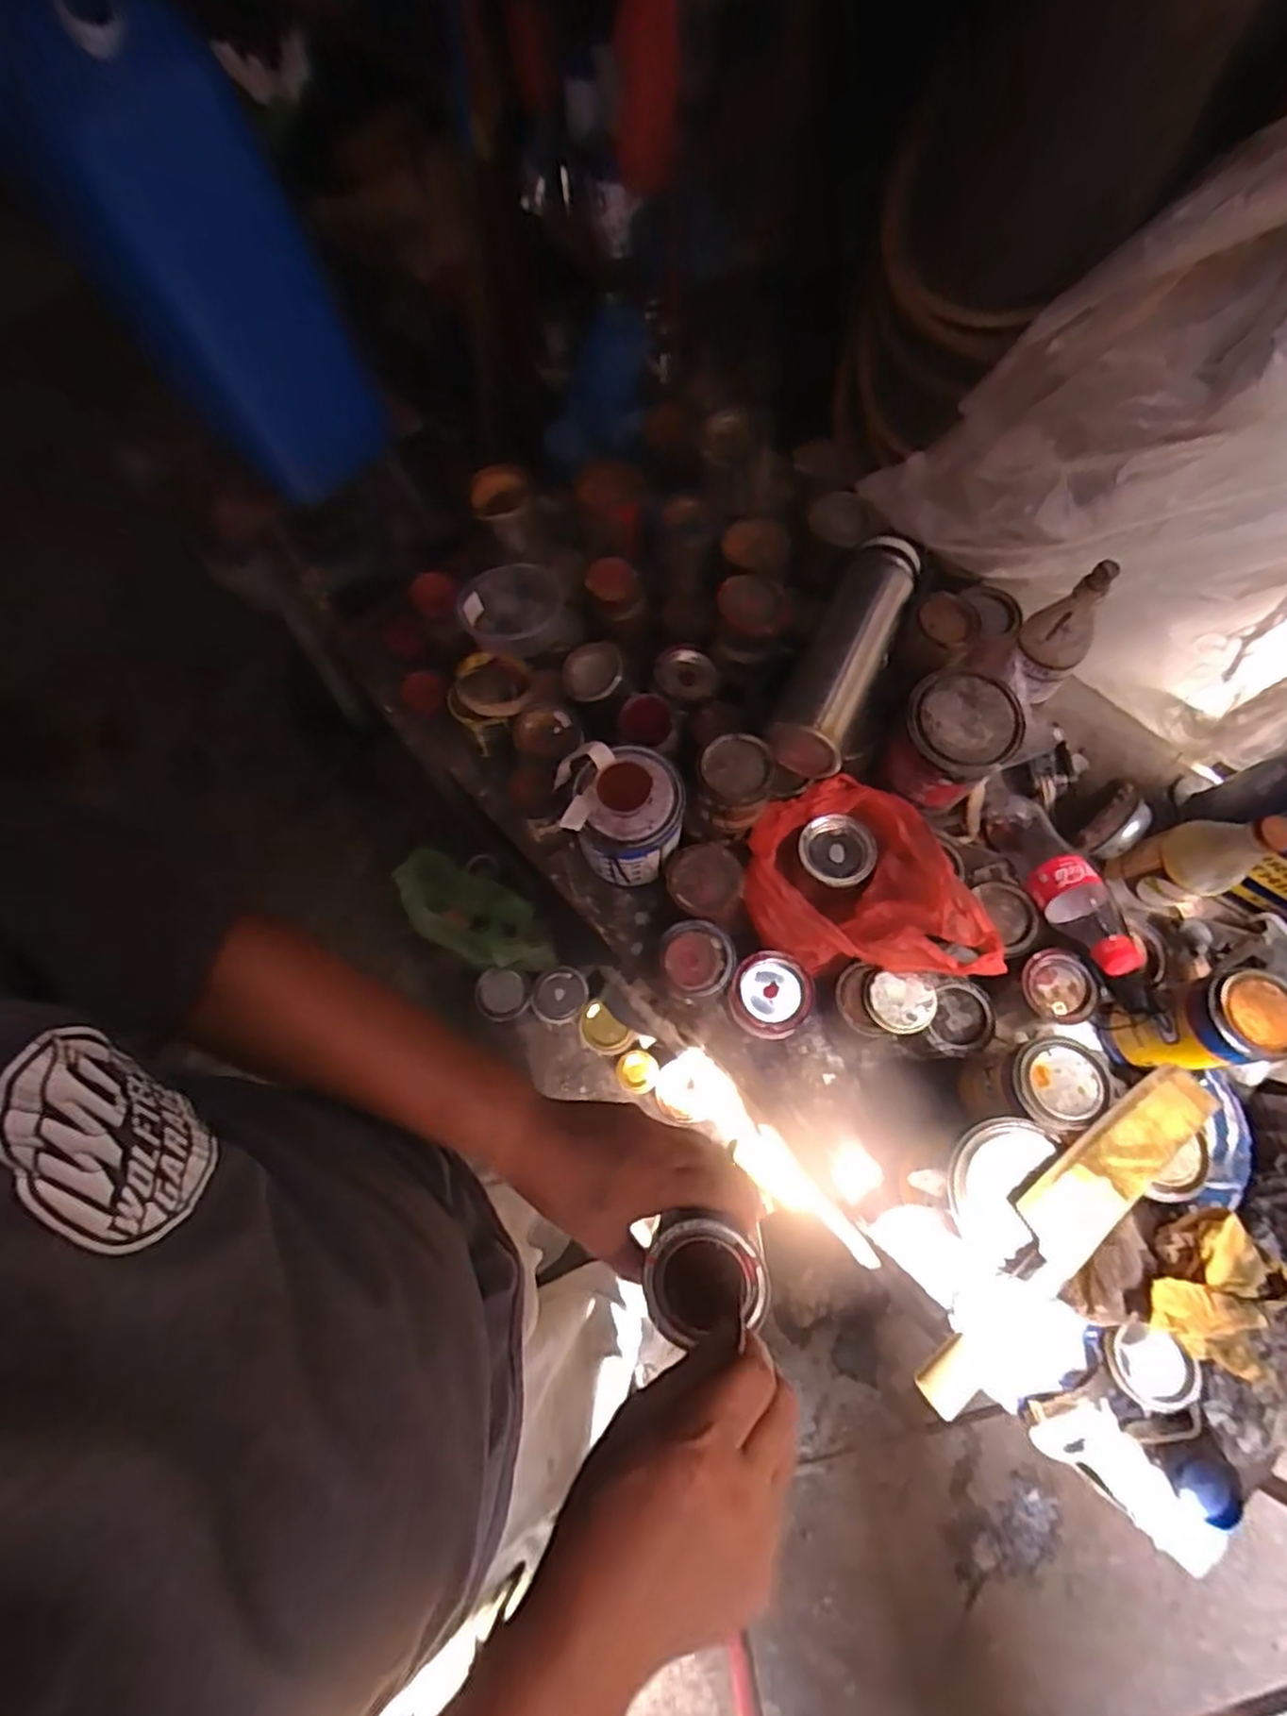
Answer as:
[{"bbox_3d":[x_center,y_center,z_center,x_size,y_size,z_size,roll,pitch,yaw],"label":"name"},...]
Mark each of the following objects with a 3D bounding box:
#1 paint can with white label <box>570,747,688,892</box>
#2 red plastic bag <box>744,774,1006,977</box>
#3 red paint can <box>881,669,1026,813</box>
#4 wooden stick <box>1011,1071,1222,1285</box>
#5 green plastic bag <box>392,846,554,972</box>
[{"bbox_3d":[-0.011,-0.040,0.670,0.095,0.135,0.096,-1,68,3],"label":"paint can with white label"},{"bbox_3d":[0.188,0.035,0.647,0.169,0.122,0.220,-16,68,-3],"label":"red plastic bag"},{"bbox_3d":[0.298,-0.108,0.687,0.098,0.109,0.105,-1,68,3],"label":"red paint can"},{"bbox_3d":[0.342,0.218,0.505,0.179,0.021,0.055,-37,71,-11],"label":"wooden stick"},{"bbox_3d":[-0.308,0.110,1.287,0.314,0.078,0.146,33,72,-6],"label":"green plastic bag"}]

